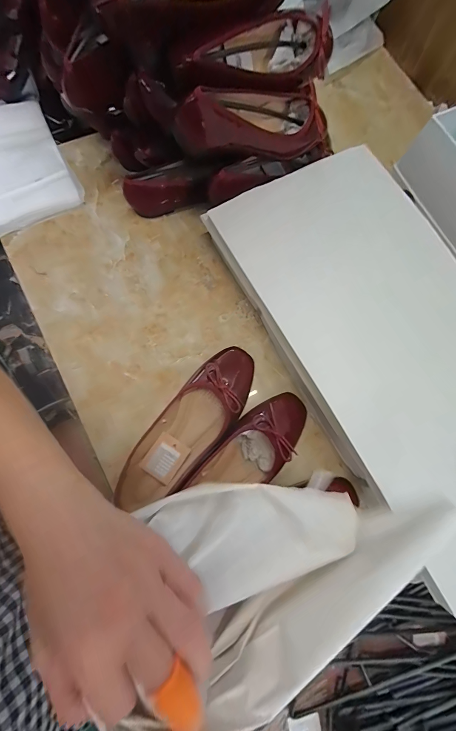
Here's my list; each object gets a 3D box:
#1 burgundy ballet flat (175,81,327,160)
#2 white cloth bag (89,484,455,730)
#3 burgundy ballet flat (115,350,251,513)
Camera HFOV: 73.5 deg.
[{"bbox_3d":[0.037,-0.299,0.386,0.238,0.086,0.063,-29,81,-30],"label":"burgundy ballet flat"},{"bbox_3d":[0.045,0.151,0.215,0.213,0.065,0.123,-6,80,-2],"label":"white cloth bag"},{"bbox_3d":[-0.048,0.081,0.394,0.077,0.047,0.236,39,77,4],"label":"burgundy ballet flat"}]

